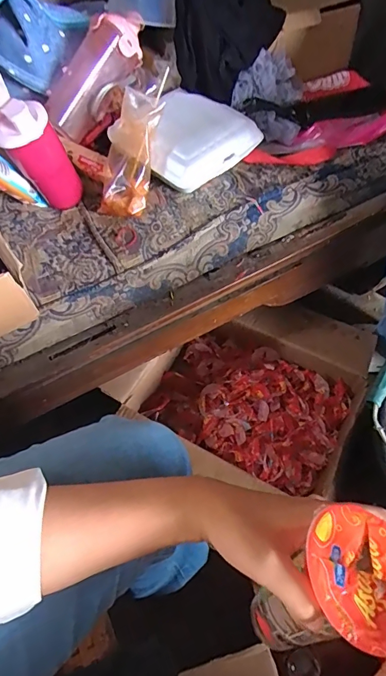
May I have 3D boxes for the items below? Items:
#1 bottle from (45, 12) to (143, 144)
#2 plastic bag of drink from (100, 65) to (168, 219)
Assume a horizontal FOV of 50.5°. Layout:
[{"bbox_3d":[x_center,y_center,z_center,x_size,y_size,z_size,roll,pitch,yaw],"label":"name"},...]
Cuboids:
[{"bbox_3d":[-0.159,-0.417,0.647,0.079,0.068,0.204,41,97,22],"label":"bottle"},{"bbox_3d":[-0.089,-0.269,0.584,0.079,0.055,0.185,11,91,9],"label":"plastic bag of drink"}]

